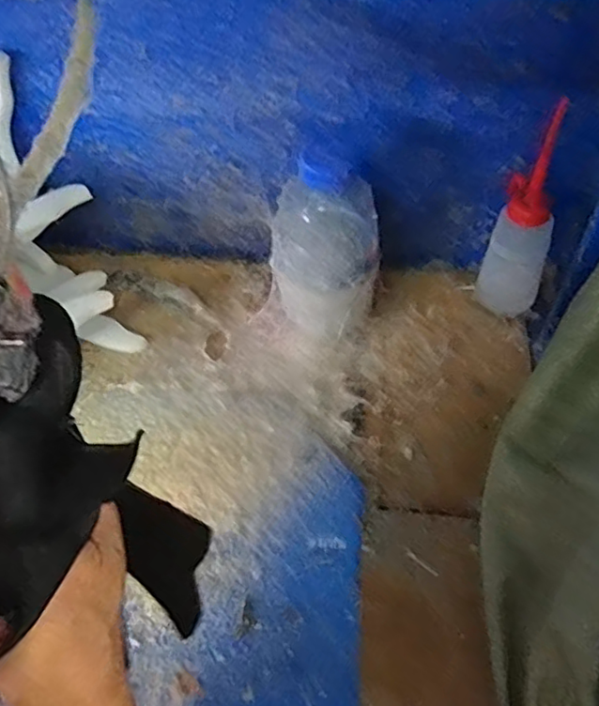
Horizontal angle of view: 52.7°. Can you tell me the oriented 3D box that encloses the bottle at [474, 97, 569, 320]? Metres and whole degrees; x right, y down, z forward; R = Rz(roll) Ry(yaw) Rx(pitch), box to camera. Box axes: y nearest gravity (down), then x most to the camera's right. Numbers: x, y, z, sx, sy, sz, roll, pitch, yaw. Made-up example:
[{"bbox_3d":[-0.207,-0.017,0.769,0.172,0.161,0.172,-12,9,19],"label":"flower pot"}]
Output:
[{"bbox_3d":[0.185,-0.104,0.495,0.052,0.175,0.047,21,59,18],"label":"bottle"}]

